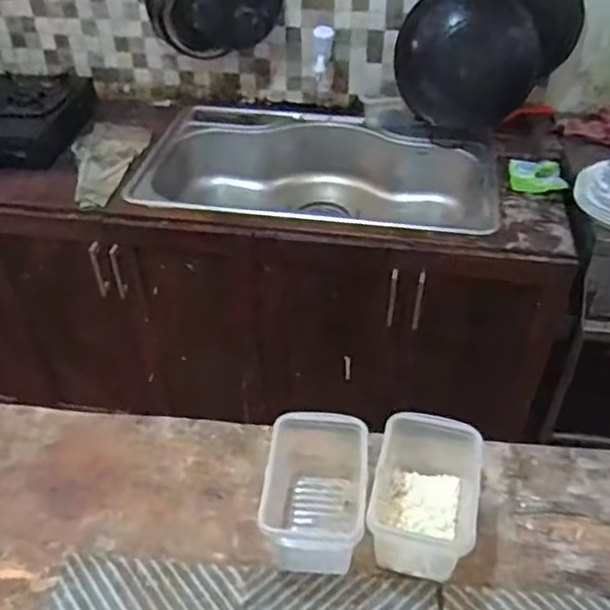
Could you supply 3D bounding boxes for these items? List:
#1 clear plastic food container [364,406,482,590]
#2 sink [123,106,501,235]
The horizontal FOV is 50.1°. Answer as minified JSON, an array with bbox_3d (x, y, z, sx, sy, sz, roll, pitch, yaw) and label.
[{"bbox_3d":[0.129,0.205,0.708,0.102,0.096,0.138,9,41,12],"label":"clear plastic food container"},{"bbox_3d":[0.030,-0.267,1.623,0.830,0.216,0.492,7,41,10],"label":"sink"}]

